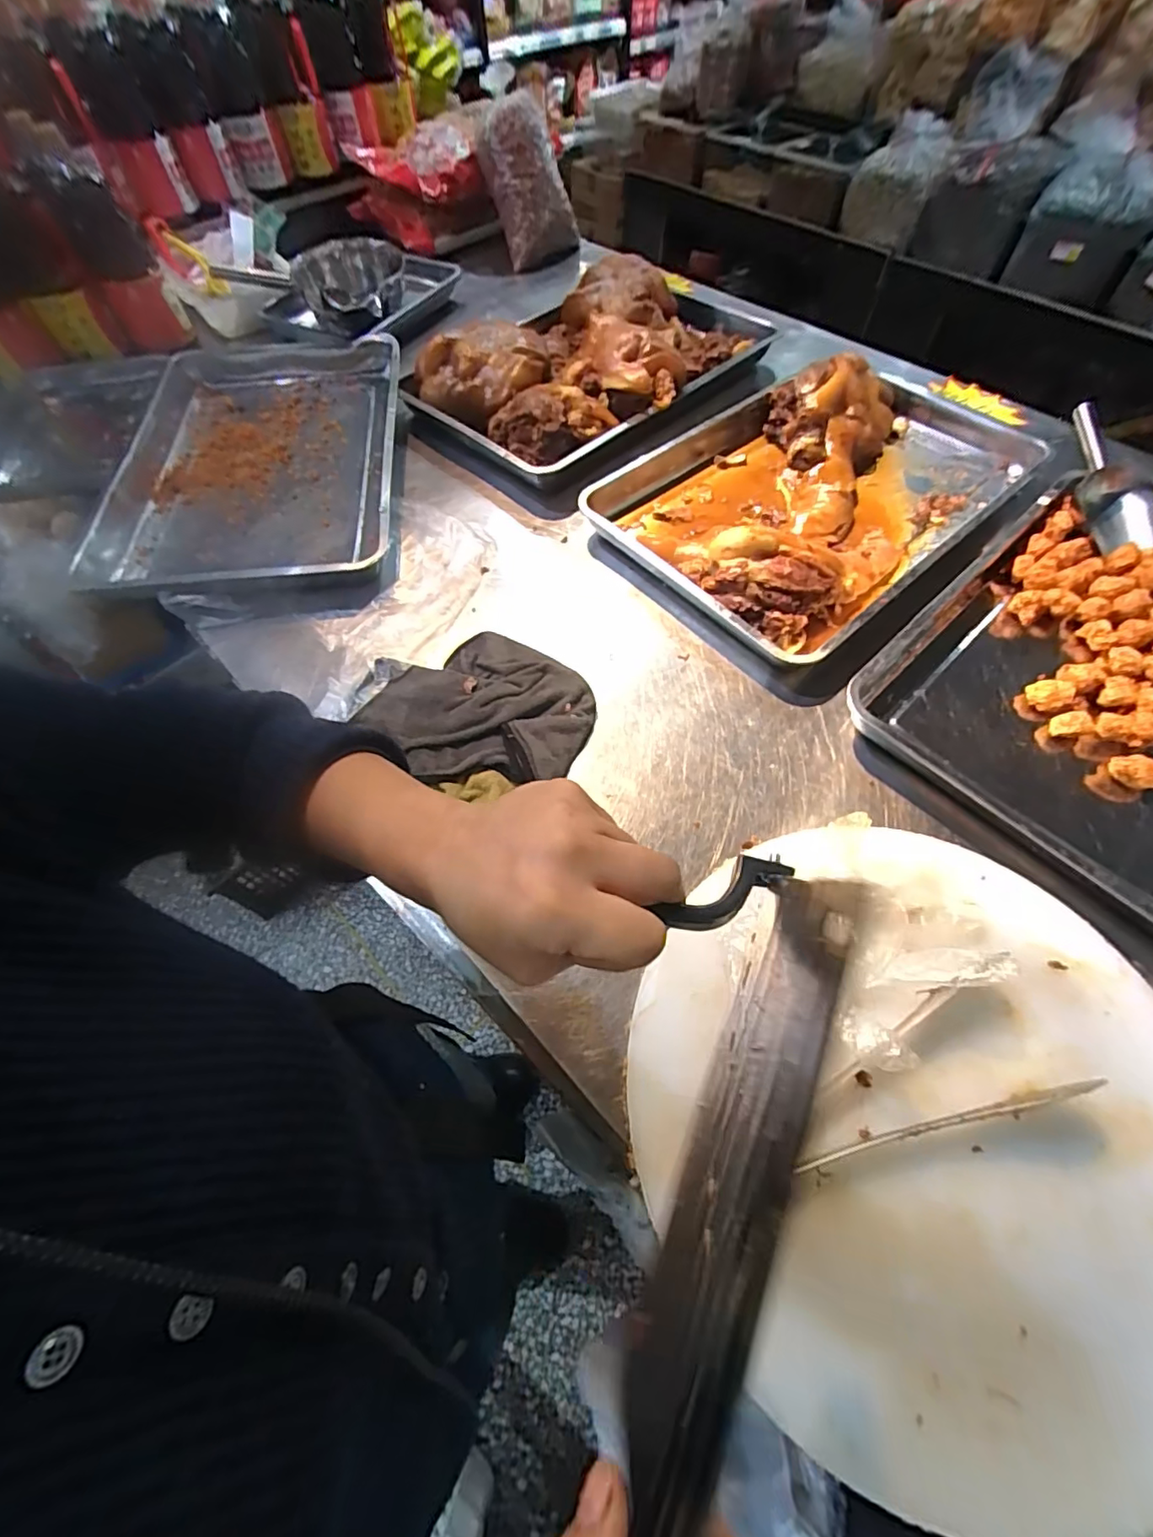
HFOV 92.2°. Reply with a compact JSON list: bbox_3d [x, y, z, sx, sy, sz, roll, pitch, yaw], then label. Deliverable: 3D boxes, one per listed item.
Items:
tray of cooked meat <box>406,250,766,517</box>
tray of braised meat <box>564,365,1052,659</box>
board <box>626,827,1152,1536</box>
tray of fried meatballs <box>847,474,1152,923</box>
[{"bbox_3d":[0.033,-0.726,0.936,0.451,0.095,0.666,33,66,18],"label":"tray of cooked meat"},{"bbox_3d":[0.354,-0.417,0.781,0.641,0.087,0.396,-39,66,-19],"label":"tray of braised meat"},{"bbox_3d":[0.259,0.240,0.411,0.416,0.050,0.423,0,60,1],"label":"board"},{"bbox_3d":[0.624,-0.108,0.627,0.605,0.068,0.409,-40,67,-20],"label":"tray of fried meatballs"}]

